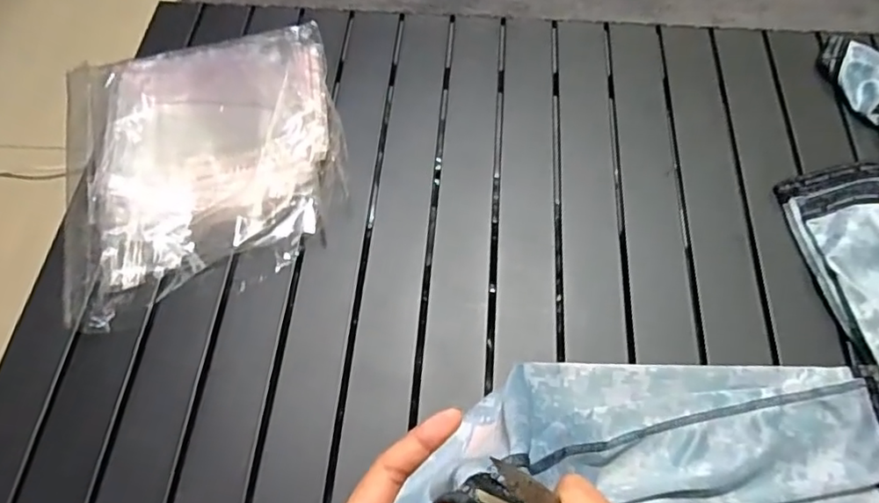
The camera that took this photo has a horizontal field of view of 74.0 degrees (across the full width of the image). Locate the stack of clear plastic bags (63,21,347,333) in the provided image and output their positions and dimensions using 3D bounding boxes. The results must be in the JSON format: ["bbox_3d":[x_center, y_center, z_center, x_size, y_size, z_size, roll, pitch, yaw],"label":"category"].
[{"bbox_3d":[-0.225,-0.094,0.564,0.256,0.028,0.285,-14,64,-7],"label":"stack of clear plastic bags"}]

